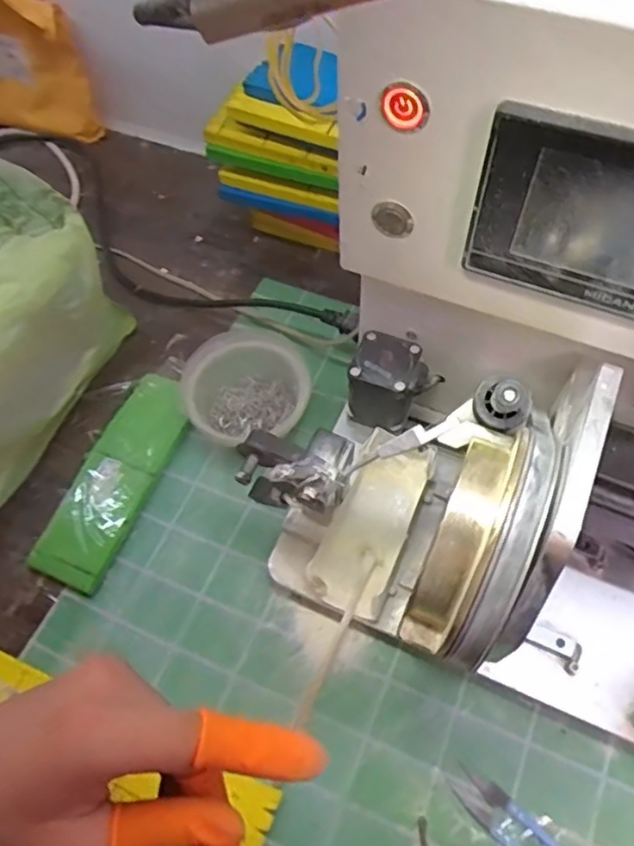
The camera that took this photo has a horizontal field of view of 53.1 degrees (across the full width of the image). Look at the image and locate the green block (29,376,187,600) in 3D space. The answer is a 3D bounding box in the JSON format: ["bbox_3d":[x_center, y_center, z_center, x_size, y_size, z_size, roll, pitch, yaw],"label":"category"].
[{"bbox_3d":[-0.156,0.040,0.500,0.056,0.022,0.178,18,64,11],"label":"green block"}]

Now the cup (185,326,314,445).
[{"bbox_3d":[-0.056,-0.035,0.517,0.099,0.056,0.096,-1,62,1],"label":"cup"}]

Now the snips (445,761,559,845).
[{"bbox_3d":[0.126,0.251,0.380,0.101,0.010,0.023,39,70,20],"label":"snips"}]

